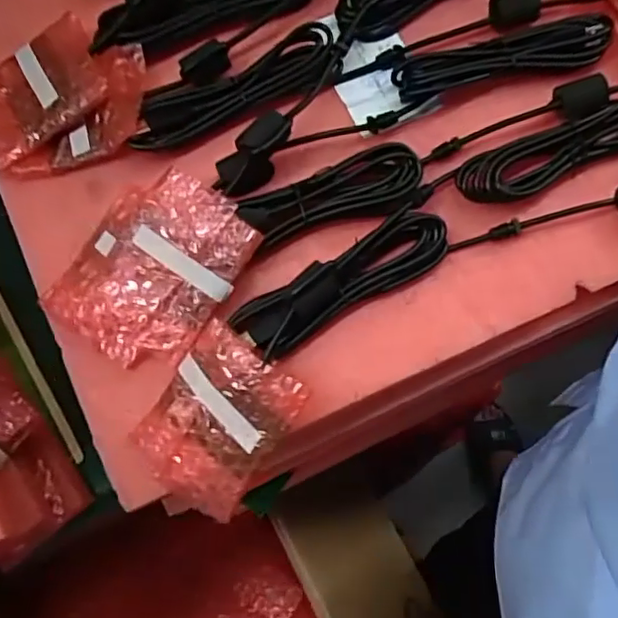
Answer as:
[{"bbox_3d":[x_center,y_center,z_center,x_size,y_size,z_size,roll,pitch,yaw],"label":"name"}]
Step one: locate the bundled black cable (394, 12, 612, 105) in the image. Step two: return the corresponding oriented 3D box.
[{"bbox_3d":[0.131,-0.170,0.402,0.151,0.013,0.037,-16,73,-7],"label":"bundled black cable"}]

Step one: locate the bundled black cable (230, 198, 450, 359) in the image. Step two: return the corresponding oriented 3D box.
[{"bbox_3d":[0.020,-0.018,0.353,0.132,0.032,0.039,-31,75,-11],"label":"bundled black cable"}]

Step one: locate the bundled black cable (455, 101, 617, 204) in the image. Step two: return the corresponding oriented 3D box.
[{"bbox_3d":[0.169,-0.105,0.390,0.154,0.016,0.036,-23,74,-9],"label":"bundled black cable"}]

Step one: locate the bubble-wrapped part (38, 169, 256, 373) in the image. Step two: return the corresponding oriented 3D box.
[{"bbox_3d":[-0.092,-0.023,0.352,0.089,0.034,0.111,34,92,-2],"label":"bubble-wrapped part"}]

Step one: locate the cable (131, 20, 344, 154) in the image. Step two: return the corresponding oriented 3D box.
[{"bbox_3d":[-0.048,-0.145,0.383,0.142,0.018,0.038,-23,74,-9],"label":"cable"}]

